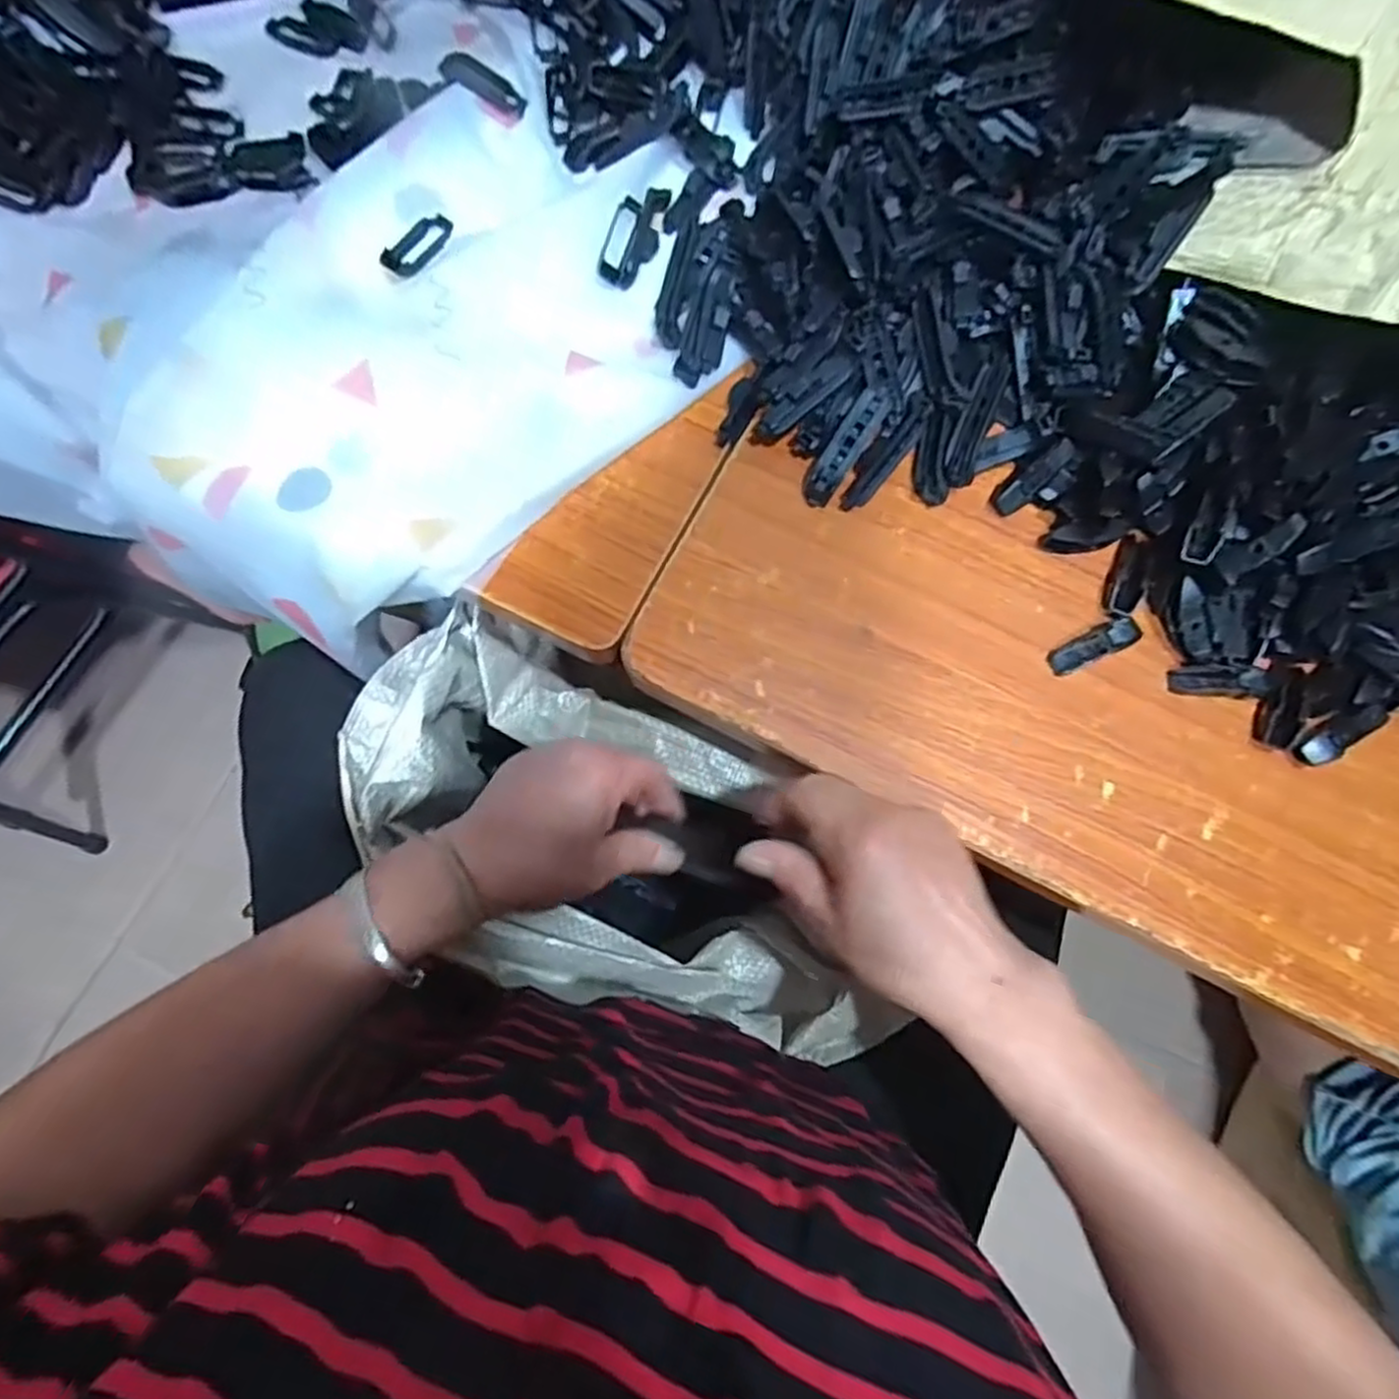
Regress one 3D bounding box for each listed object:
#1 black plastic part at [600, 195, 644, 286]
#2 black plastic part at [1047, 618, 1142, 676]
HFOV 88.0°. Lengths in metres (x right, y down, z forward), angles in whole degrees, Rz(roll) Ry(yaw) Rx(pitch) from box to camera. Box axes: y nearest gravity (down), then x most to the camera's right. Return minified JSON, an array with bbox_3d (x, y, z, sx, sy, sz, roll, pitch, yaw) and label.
[{"bbox_3d":[-0.051,-0.296,0.466,0.017,0.014,0.054,18,77,4],"label":"black plastic part"},{"bbox_3d":[0.225,-0.031,0.414,0.052,0.010,0.017,-25,78,-6],"label":"black plastic part"}]

